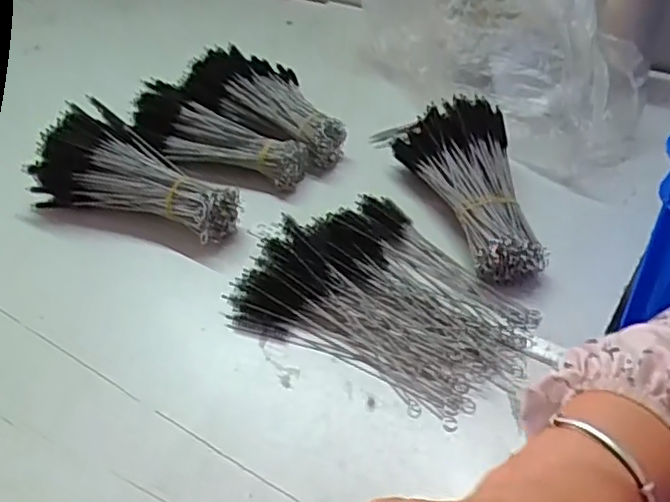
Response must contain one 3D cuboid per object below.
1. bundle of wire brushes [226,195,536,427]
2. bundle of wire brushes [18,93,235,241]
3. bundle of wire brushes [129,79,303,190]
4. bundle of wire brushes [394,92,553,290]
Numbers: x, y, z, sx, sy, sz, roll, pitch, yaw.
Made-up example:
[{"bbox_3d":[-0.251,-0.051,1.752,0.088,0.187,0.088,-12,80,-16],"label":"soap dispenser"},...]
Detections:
[{"bbox_3d":[0.044,0.033,0.533,0.221,0.031,0.175,26,49,28],"label":"bundle of wire brushes"},{"bbox_3d":[-0.190,-0.076,0.623,0.215,0.093,0.075,11,43,15],"label":"bundle of wire brushes"},{"bbox_3d":[-0.126,-0.116,0.685,0.202,0.059,0.073,19,46,23],"label":"bundle of wire brushes"},{"bbox_3d":[0.122,-0.068,0.607,0.103,0.065,0.224,-5,42,-3],"label":"bundle of wire brushes"}]

